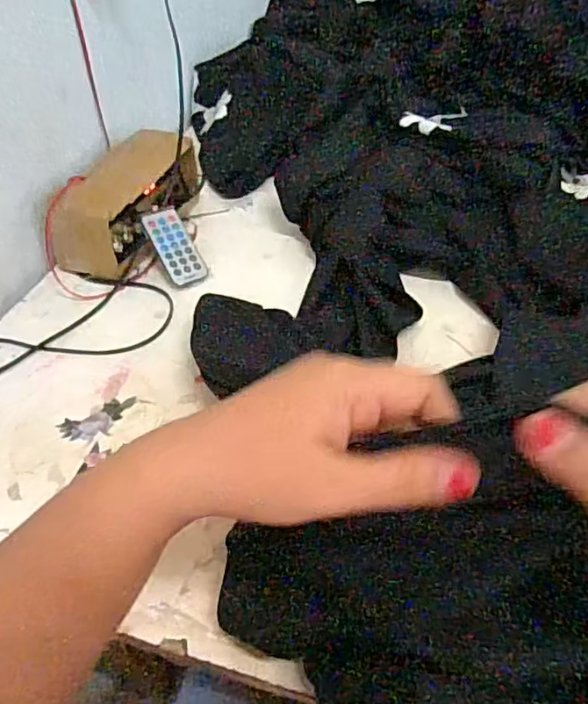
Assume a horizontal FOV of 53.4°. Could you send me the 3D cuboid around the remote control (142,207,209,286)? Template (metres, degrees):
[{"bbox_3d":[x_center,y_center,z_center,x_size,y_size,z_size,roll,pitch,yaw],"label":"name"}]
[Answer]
[{"bbox_3d":[-0.122,-0.108,0.597,0.035,0.004,0.086,-24,78,-21],"label":"remote control"}]

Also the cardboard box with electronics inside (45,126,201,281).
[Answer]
[{"bbox_3d":[-0.175,-0.161,0.622,0.081,0.082,0.185,18,49,17],"label":"cardboard box with electronics inside"}]

